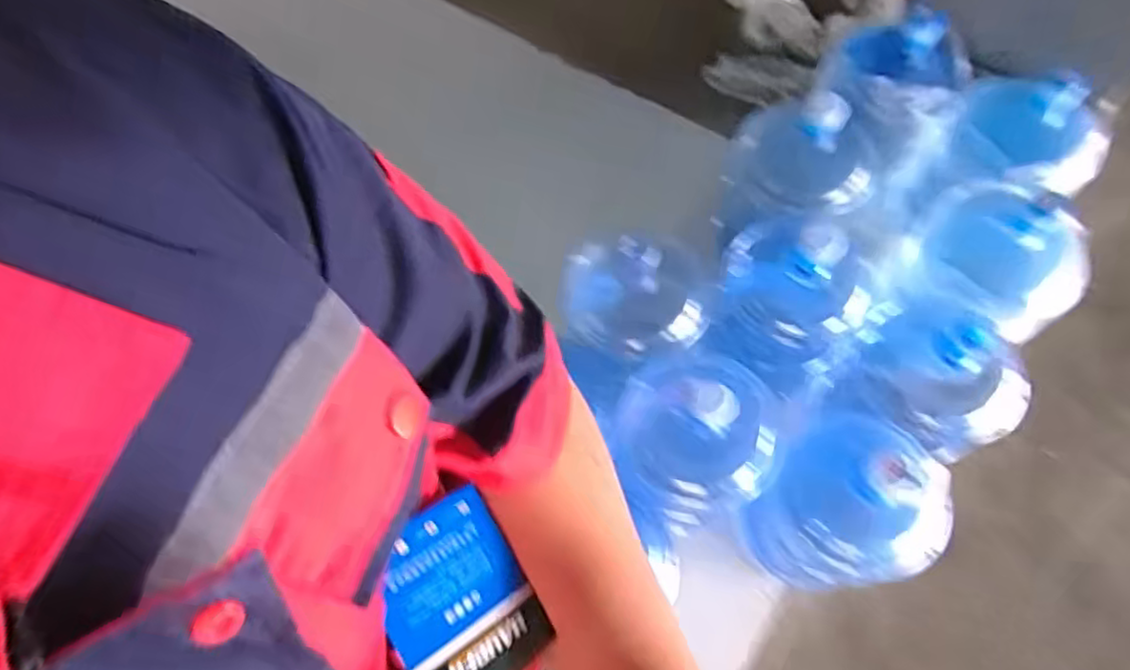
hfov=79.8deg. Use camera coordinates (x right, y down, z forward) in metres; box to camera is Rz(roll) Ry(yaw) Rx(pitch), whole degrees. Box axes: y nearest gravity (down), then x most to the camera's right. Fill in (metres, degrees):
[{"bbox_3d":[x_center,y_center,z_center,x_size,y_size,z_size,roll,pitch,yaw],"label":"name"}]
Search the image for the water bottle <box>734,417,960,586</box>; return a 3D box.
[{"bbox_3d":[0.460,0.268,1.090,0.252,0.401,0.246,-24,69,-8],"label":"water bottle"}]

